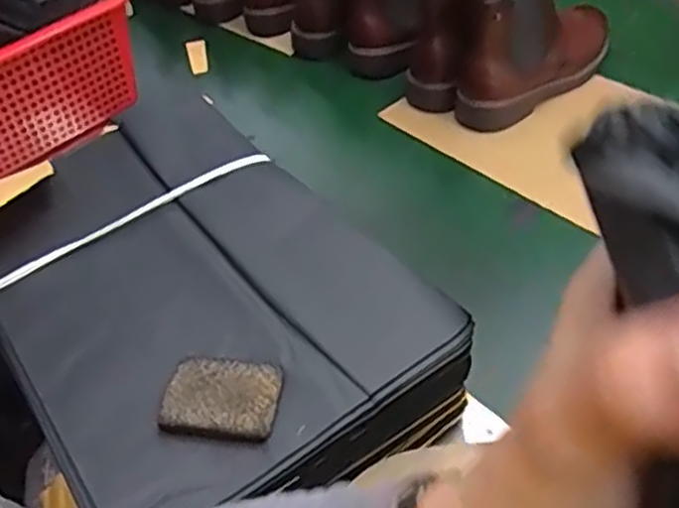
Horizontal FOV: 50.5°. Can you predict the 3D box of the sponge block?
[{"bbox_3d":[-0.071,0.088,0.443,0.067,0.011,0.050,3,47,11],"label":"sponge block"}]

